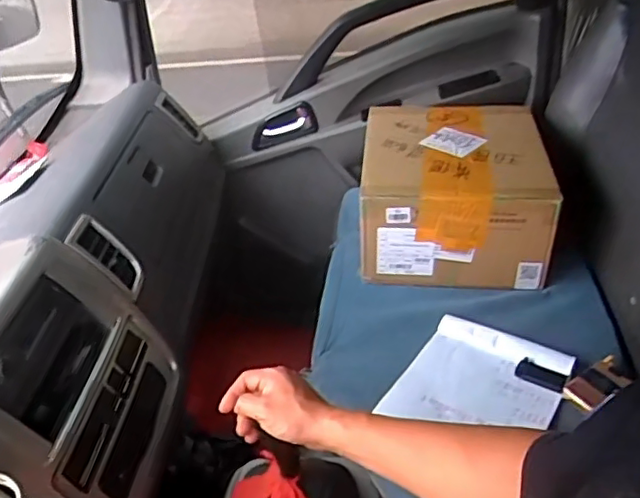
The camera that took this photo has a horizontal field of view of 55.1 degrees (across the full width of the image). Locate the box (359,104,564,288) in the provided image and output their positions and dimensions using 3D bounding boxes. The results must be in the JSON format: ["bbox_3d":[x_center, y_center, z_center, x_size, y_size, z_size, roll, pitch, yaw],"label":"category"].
[{"bbox_3d":[0.258,-0.117,1.196,0.327,0.193,0.339,0,38,9],"label":"box"}]

